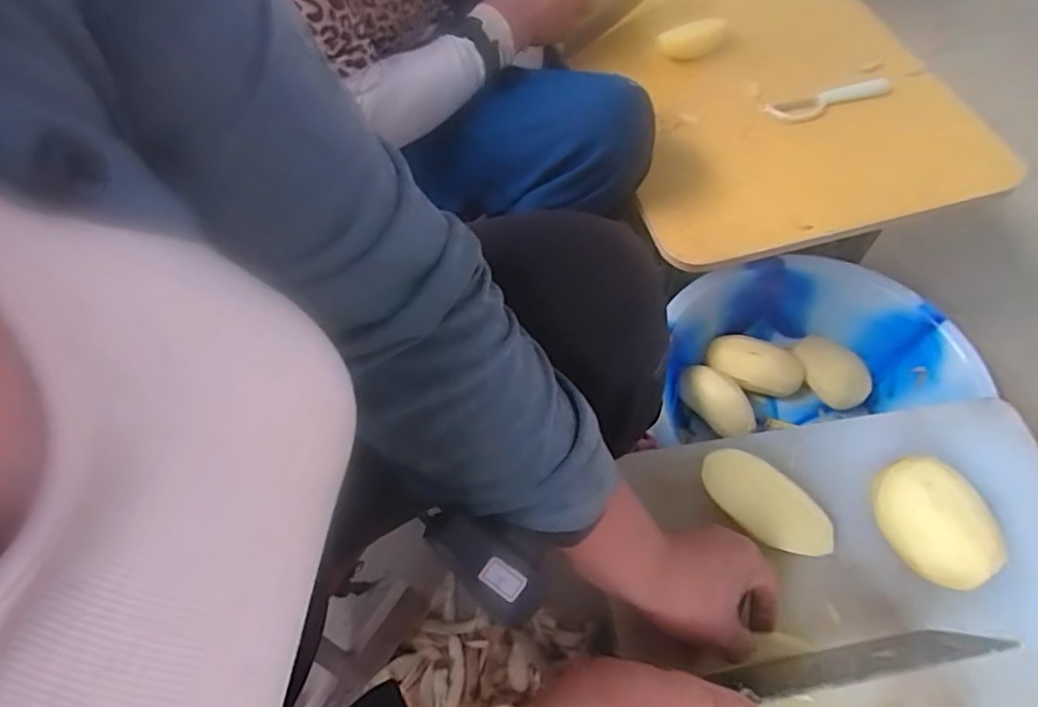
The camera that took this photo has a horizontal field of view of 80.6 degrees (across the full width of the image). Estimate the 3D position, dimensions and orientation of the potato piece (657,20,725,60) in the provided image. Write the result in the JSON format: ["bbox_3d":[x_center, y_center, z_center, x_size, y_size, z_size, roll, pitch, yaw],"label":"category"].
[{"bbox_3d":[0.207,-0.379,0.736,0.073,0.024,0.041,-10,60,-3],"label":"potato piece"}]

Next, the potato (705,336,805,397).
[{"bbox_3d":[0.305,0.014,0.790,0.120,0.041,0.058,19,62,-1],"label":"potato"}]

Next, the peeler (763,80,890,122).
[{"bbox_3d":[0.350,-0.282,0.689,0.142,0.009,0.032,-12,60,-4],"label":"peeler"}]

